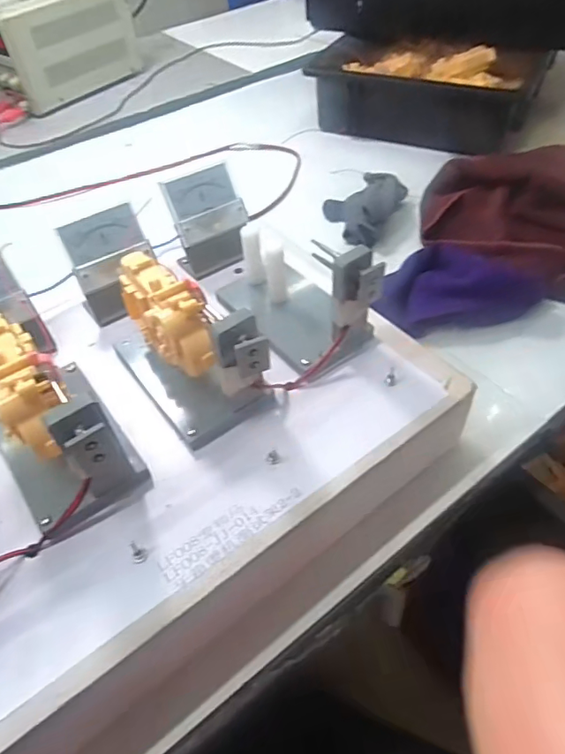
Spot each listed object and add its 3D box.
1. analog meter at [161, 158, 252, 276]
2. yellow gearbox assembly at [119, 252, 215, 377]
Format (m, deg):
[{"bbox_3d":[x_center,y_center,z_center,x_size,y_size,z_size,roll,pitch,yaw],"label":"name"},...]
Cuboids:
[{"bbox_3d":[-0.064,-0.138,0.443,0.066,0.067,0.048,-23,52,-15],"label":"analog meter"},{"bbox_3d":[-0.075,-0.044,0.328,0.041,0.041,0.094,-27,53,-18],"label":"yellow gearbox assembly"}]

